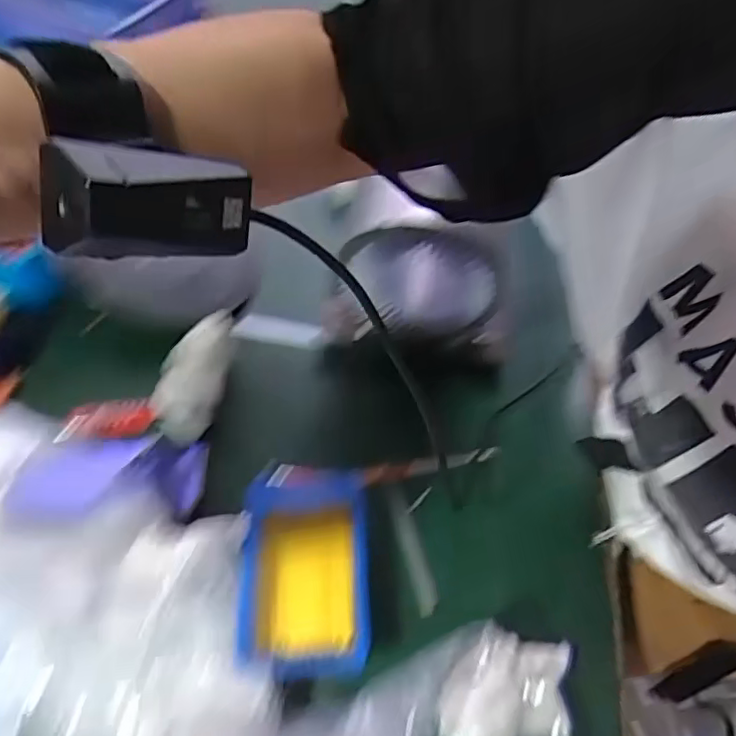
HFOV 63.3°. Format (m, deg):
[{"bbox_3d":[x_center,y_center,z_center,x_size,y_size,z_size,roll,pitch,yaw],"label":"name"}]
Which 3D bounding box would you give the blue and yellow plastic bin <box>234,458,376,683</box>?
[{"bbox_3d":[-0.052,0.159,0.497,0.101,0.034,0.177,-1,55,-3],"label":"blue and yellow plastic bin"}]

